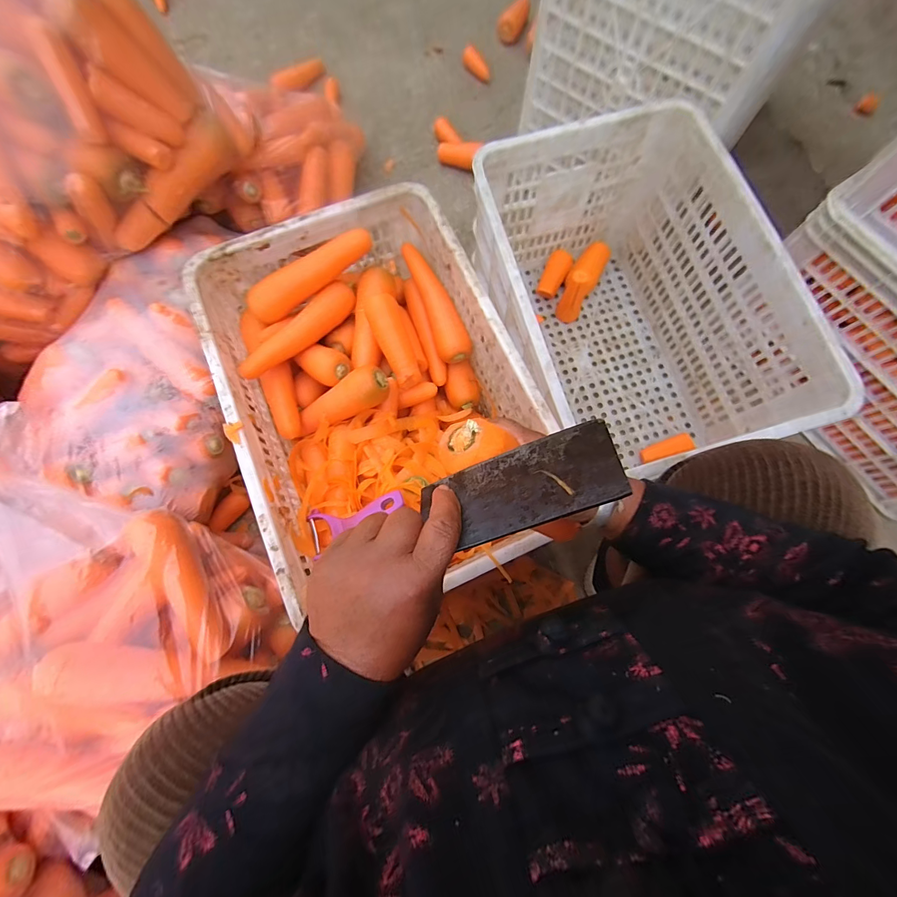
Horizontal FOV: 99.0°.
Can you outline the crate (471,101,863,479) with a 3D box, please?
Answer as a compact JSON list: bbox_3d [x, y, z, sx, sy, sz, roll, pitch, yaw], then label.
[{"bbox_3d":[0.259,-0.204,0.633,0.356,0.307,0.493,-18,77,-6],"label":"crate"}]

